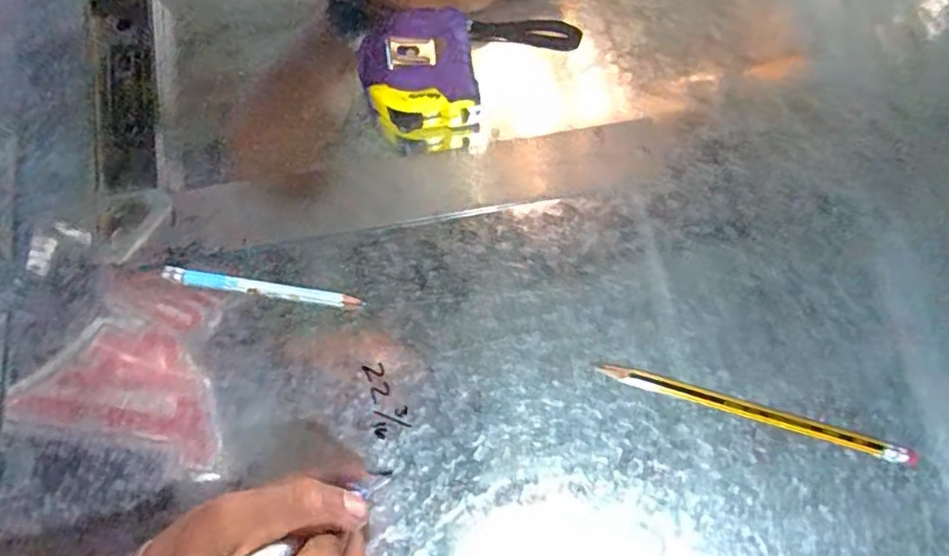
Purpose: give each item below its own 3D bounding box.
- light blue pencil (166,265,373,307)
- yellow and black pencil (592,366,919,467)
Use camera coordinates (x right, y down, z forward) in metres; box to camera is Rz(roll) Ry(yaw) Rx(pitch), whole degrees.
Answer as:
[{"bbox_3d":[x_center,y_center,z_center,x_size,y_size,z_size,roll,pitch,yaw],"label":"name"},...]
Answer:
[{"bbox_3d":[-0.125,0.007,0.358,0.119,0.005,0.009,9,77,2],"label":"light blue pencil"},{"bbox_3d":[0.159,0.076,0.343,0.179,0.004,0.010,16,77,4],"label":"yellow and black pencil"}]

